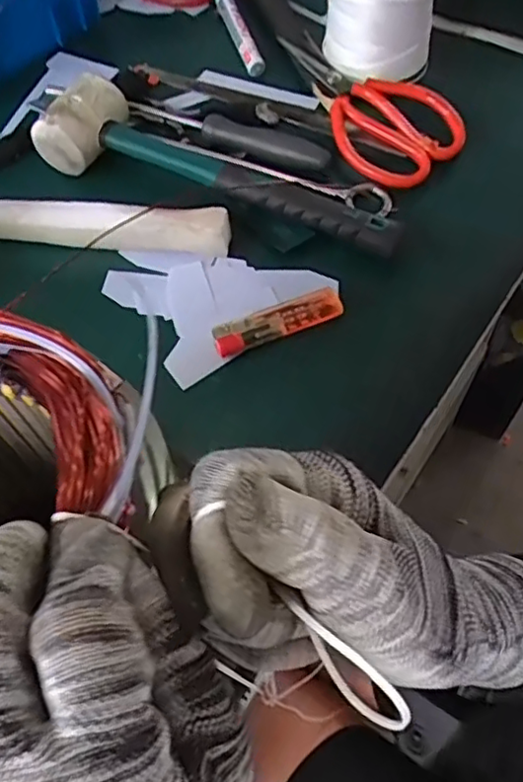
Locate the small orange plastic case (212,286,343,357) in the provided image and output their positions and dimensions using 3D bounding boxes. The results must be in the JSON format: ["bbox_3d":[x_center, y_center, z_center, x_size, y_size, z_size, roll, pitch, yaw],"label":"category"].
[{"bbox_3d":[0.010,-0.045,0.410,0.085,0.010,0.023,-22,61,-9],"label":"small orange plastic case"}]

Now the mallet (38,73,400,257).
[{"bbox_3d":[-0.030,-0.169,0.455,0.276,0.047,0.062,17,62,13],"label":"mallet"}]

